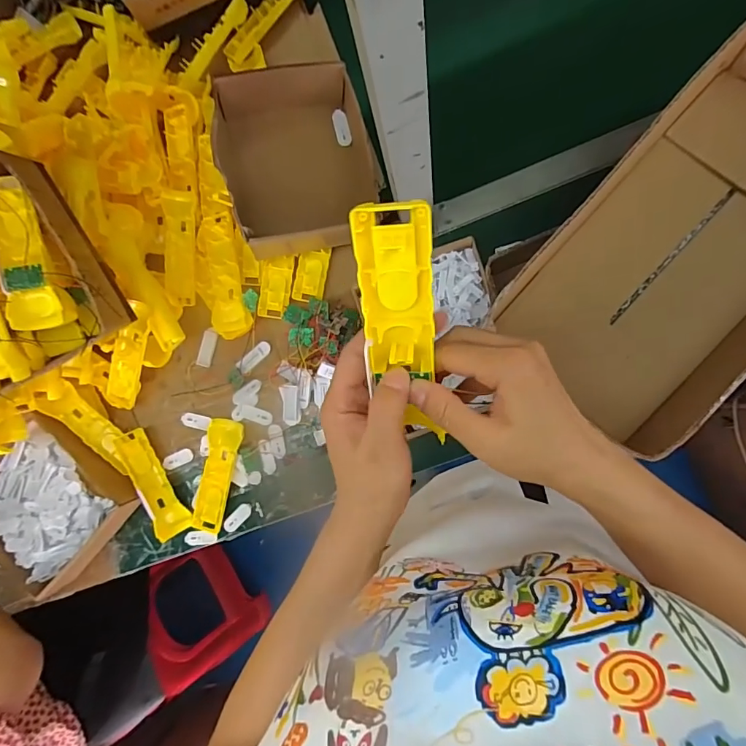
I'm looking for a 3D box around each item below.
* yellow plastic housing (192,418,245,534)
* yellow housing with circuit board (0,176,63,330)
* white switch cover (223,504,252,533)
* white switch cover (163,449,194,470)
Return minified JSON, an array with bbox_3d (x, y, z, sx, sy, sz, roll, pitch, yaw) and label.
[{"bbox_3d":[-0.225,0.149,0.651,0.043,0.025,0.164,13,90,9],"label":"yellow plastic housing"},{"bbox_3d":[-0.377,-0.129,0.486,0.048,0.028,0.162,-13,92,-20],"label":"yellow housing with circuit board"},{"bbox_3d":[-0.198,0.211,0.654,0.020,0.006,0.049,40,94,8],"label":"white switch cover"},{"bbox_3d":[-0.288,0.128,0.668,0.042,0.012,0.021,-25,84,7],"label":"white switch cover"}]

